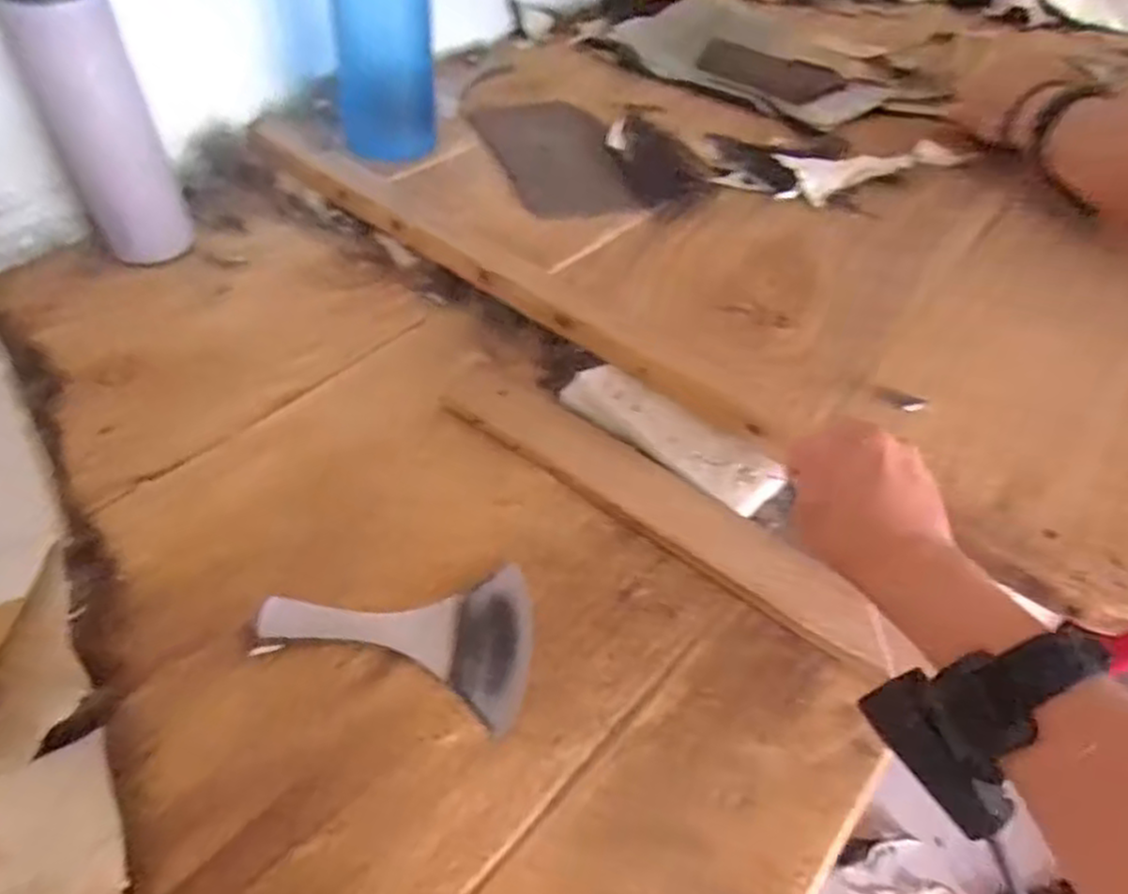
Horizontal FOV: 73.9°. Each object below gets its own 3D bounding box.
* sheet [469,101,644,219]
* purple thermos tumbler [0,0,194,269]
[{"bbox_3d":[-0.006,-0.272,0.689,0.111,0.004,0.208,-15,52,-14],"label":"sheet"},{"bbox_3d":[-0.336,-0.245,0.536,0.069,0.218,0.067,-20,54,-18],"label":"purple thermos tumbler"}]

